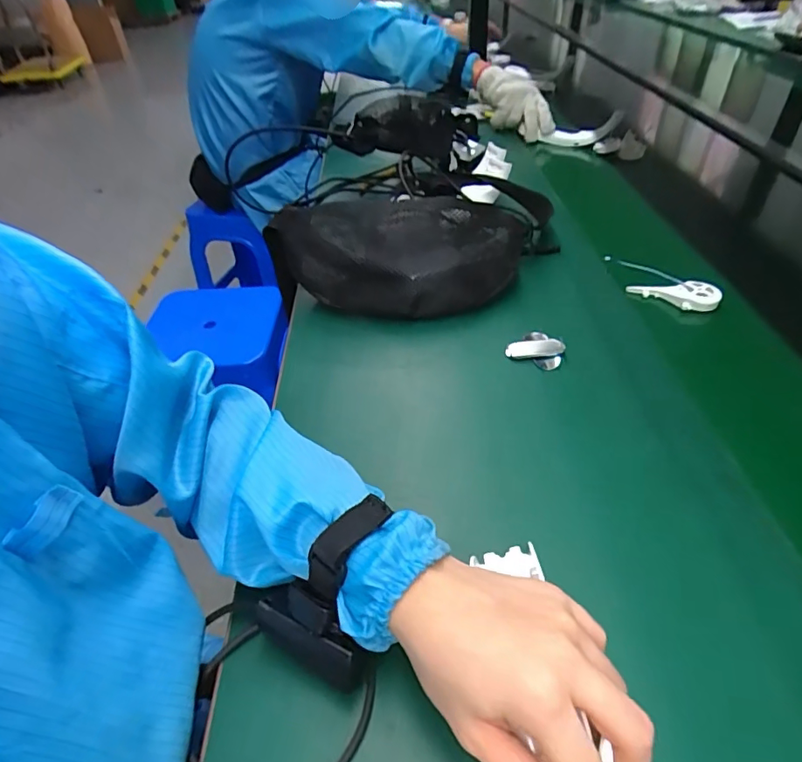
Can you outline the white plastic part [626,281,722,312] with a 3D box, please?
[{"bbox_3d":[0.316,-0.099,0.583,0.091,0.019,0.041,2,43,6],"label":"white plastic part"}]

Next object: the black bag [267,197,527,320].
[{"bbox_3d":[-0.001,-0.158,0.617,0.293,0.099,0.178,5,43,10],"label":"black bag"}]

